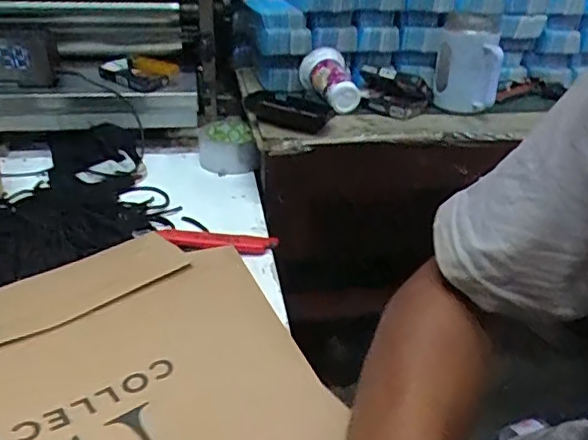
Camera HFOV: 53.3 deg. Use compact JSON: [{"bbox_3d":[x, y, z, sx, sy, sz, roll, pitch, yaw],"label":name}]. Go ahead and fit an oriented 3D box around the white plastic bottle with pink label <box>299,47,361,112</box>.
[{"bbox_3d":[0.060,-0.201,0.832,0.066,0.054,0.106,-11,32,-21],"label":"white plastic bottle with pink label"}]

